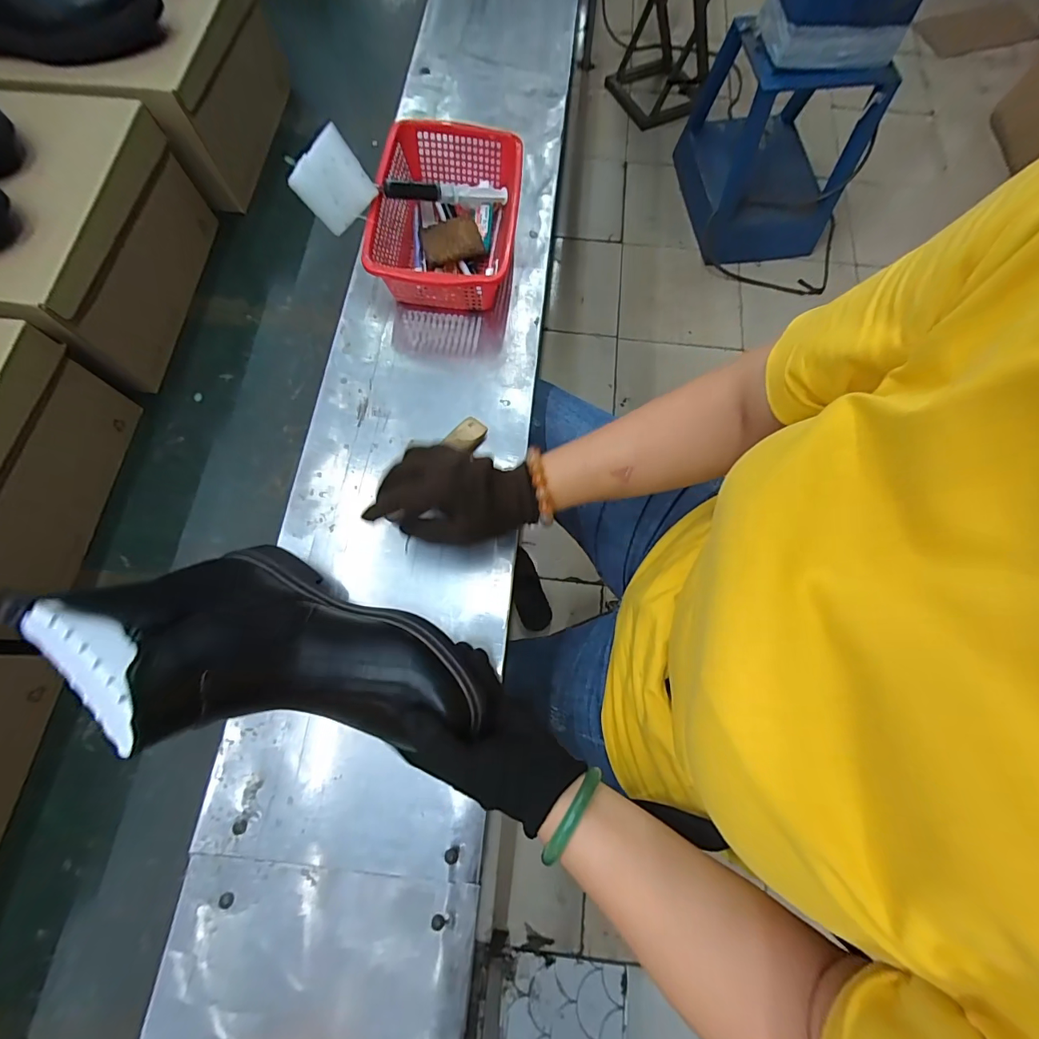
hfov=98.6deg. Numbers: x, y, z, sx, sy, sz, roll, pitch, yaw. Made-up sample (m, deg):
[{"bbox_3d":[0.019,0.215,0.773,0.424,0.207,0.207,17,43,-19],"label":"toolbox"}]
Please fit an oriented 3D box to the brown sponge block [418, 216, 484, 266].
[{"bbox_3d":[-0.078,-0.317,0.506,0.066,0.023,0.044,-15,69,-8],"label":"brown sponge block"}]

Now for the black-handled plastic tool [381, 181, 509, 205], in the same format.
[{"bbox_3d":[-0.080,-0.371,0.503,0.148,0.022,0.022,-19,71,-28],"label":"black-handled plastic tool"}]

